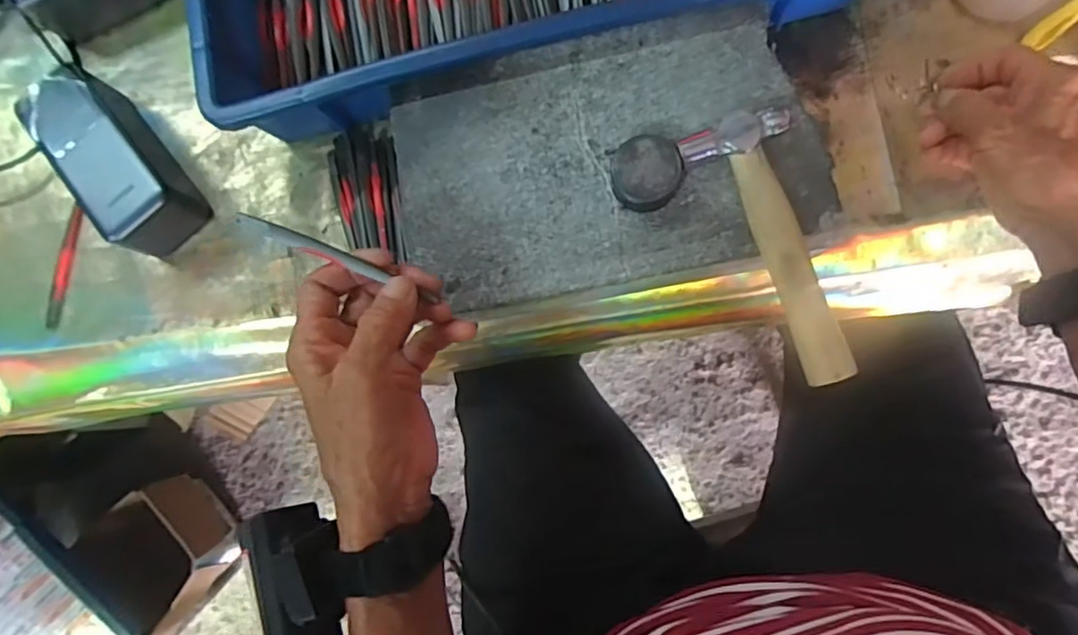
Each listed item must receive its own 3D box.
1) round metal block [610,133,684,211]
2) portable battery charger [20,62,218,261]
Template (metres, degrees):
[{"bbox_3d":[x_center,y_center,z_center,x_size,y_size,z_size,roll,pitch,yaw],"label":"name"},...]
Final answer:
[{"bbox_3d":[0.060,-0.080,0.346,0.038,0.022,0.036,-1,84,8],"label":"round metal block"},{"bbox_3d":[-0.293,-0.110,0.432,0.052,0.051,0.134,-40,80,2],"label":"portable battery charger"}]

